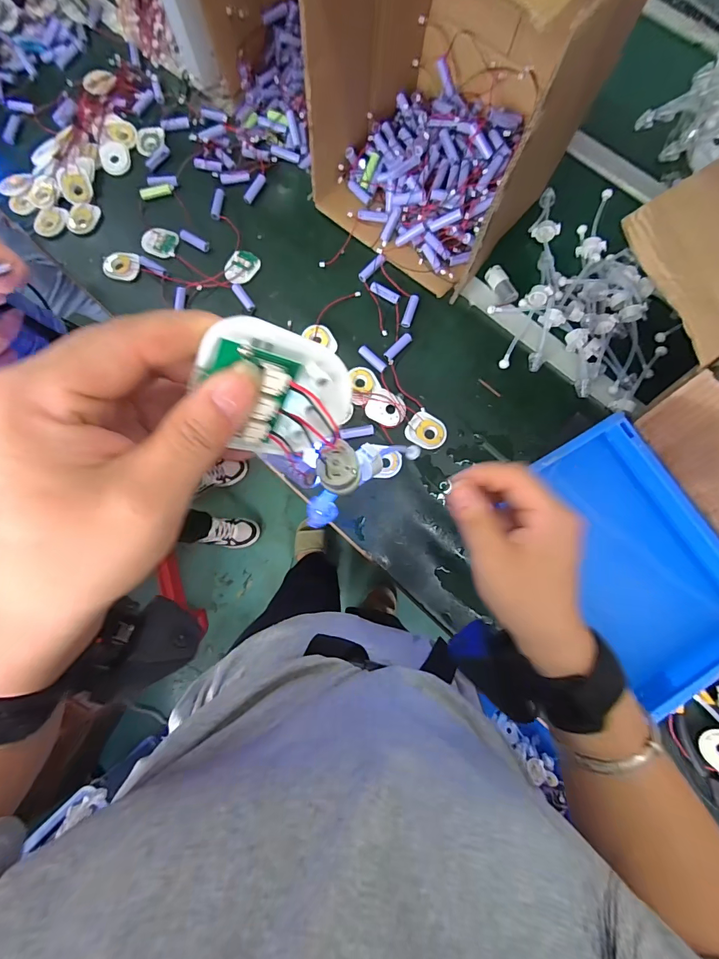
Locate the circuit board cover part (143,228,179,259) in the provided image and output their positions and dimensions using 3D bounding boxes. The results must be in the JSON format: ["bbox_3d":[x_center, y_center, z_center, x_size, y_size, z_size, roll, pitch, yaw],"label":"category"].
[{"bbox_3d":[-0.336,-0.398,0.675,0.060,0.004,0.050,18,80,4],"label":"circuit board cover part"}]

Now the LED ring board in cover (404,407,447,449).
[{"bbox_3d":[0.102,-0.074,0.603,0.057,0.007,0.054,32,81,7],"label":"LED ring board in cover"}]

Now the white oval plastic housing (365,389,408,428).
[{"bbox_3d":[0.041,-0.108,0.602,0.058,0.014,0.054,23,80,5],"label":"white oval plastic housing"}]

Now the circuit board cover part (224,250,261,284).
[{"bbox_3d":[-0.194,-0.350,0.666,0.053,0.007,0.062,17,79,4],"label":"circuit board cover part"}]

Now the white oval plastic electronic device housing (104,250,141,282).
[{"bbox_3d":[-0.394,-0.356,0.667,0.057,0.009,0.057,14,79,4],"label":"white oval plastic electronic device housing"}]

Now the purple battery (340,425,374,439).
[{"bbox_3d":[-0.004,-0.071,0.599,0.051,0.015,0.015,-11,79,-1],"label":"purple battery"}]

